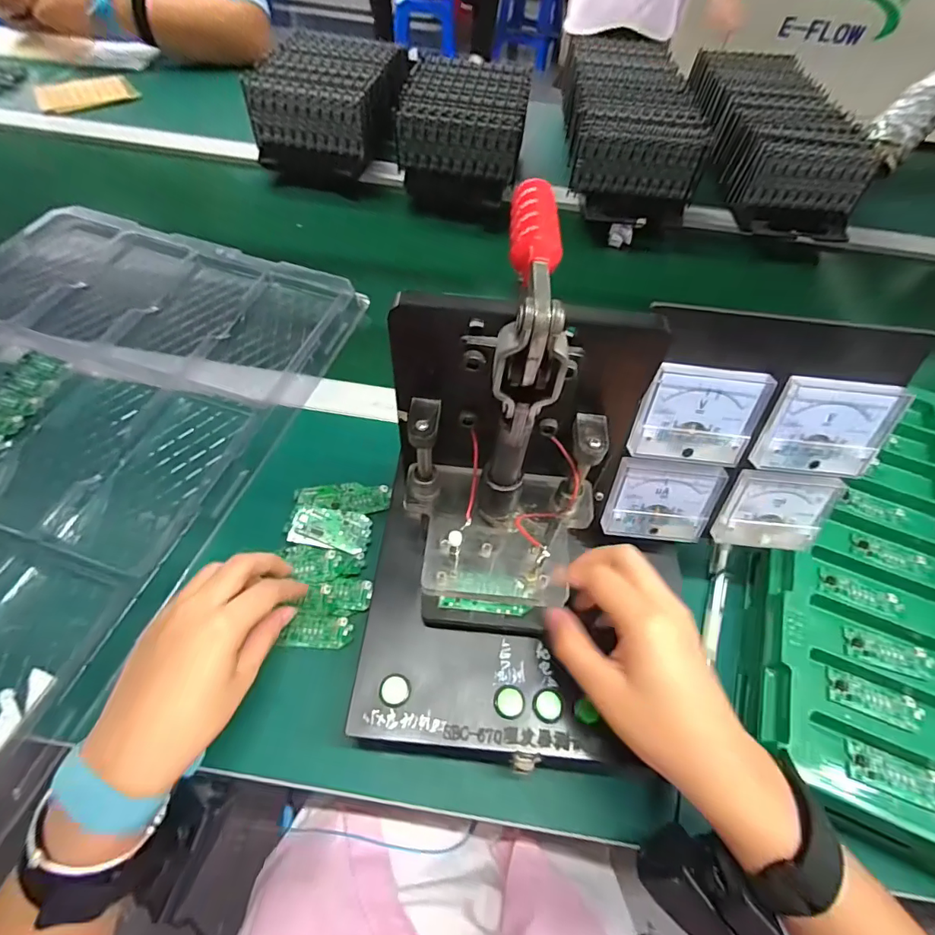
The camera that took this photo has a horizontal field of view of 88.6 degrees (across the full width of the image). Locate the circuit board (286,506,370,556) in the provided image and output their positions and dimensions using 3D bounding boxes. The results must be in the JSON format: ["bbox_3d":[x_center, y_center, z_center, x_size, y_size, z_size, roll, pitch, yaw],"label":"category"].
[{"bbox_3d":[-0.110,0.050,0.392,0.061,0.008,0.035,16,56,-13],"label":"circuit board"}]

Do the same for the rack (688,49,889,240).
[{"bbox_3d":[0.460,-0.510,0.736,0.181,0.089,0.400,5,57,-1],"label":"rack"}]

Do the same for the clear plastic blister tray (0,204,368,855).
[{"bbox_3d":[-0.386,-0.038,0.425,0.403,0.030,0.543,17,57,7],"label":"clear plastic blister tray"}]

